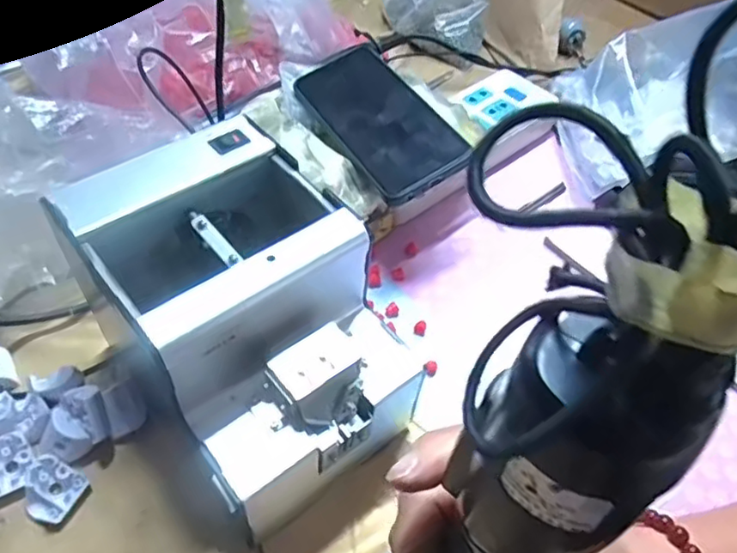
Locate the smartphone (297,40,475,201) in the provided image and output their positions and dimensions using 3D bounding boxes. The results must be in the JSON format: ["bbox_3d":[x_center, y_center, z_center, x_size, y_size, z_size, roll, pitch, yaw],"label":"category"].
[{"bbox_3d":[0.007,-0.126,0.480,0.077,0.006,0.168,-31,55,-10],"label":"smartphone"}]

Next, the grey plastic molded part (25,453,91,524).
[{"bbox_3d":[-0.183,0.123,0.353,0.033,0.008,0.030,39,53,-11],"label":"grey plastic molded part"}]

